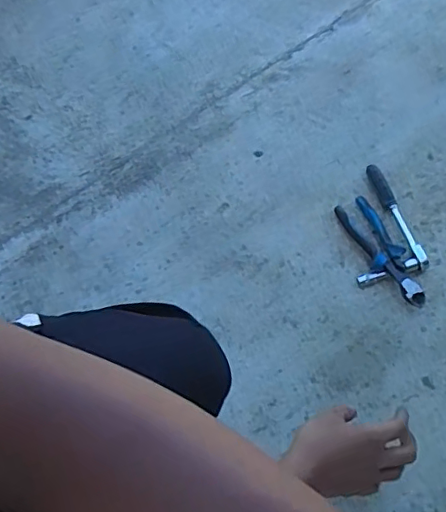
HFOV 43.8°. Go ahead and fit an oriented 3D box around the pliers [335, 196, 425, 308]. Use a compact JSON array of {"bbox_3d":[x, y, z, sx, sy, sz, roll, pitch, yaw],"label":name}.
[{"bbox_3d":[0.243,-0.008,0.845,0.055,0.015,0.197,-23,65,-9],"label":"pliers"}]

